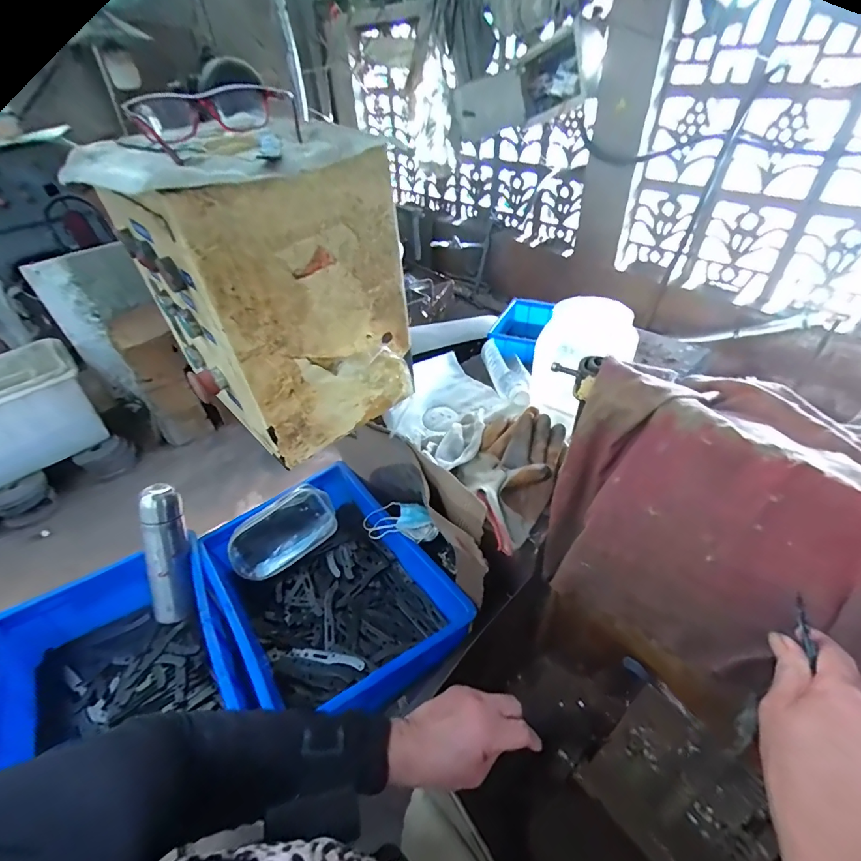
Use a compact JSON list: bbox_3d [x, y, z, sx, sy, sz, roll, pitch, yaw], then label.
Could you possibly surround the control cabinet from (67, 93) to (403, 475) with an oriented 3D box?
[{"bbox_3d":[-0.174,-0.145,0.472,0.217,0.284,0.207,29,52,31],"label":"control cabinet"}]

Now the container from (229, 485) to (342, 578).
[{"bbox_3d":[-0.273,0.187,0.805,0.191,0.114,0.050,-35,15,-14],"label":"container"}]

